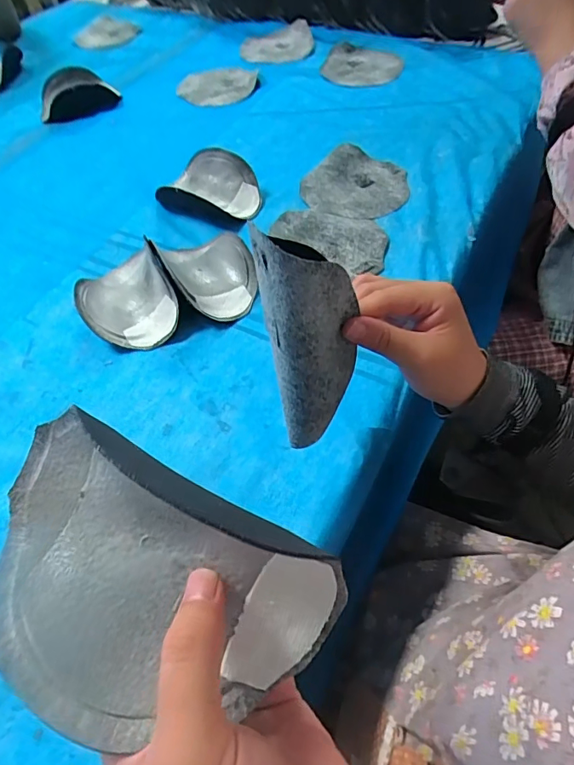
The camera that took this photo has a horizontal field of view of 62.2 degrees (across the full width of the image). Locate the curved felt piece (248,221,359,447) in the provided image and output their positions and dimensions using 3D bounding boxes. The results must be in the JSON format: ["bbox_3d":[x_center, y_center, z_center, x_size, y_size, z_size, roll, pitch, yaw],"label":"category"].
[{"bbox_3d":[0.015,-0.028,0.297,0.054,0.146,0.038,-21,40,-10],"label":"curved felt piece"}]

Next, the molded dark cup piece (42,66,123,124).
[{"bbox_3d":[-0.348,-0.477,0.782,0.124,0.051,0.111,-23,56,-11],"label":"molded dark cup piece"}]

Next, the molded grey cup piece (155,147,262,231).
[{"bbox_3d":[-0.096,-0.251,0.615,0.116,0.048,0.103,16,58,15],"label":"molded grey cup piece"}]

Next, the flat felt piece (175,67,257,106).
[{"bbox_3d":[-0.124,-0.506,0.815,0.129,0.010,0.124,10,56,11],"label":"flat felt piece"}]

